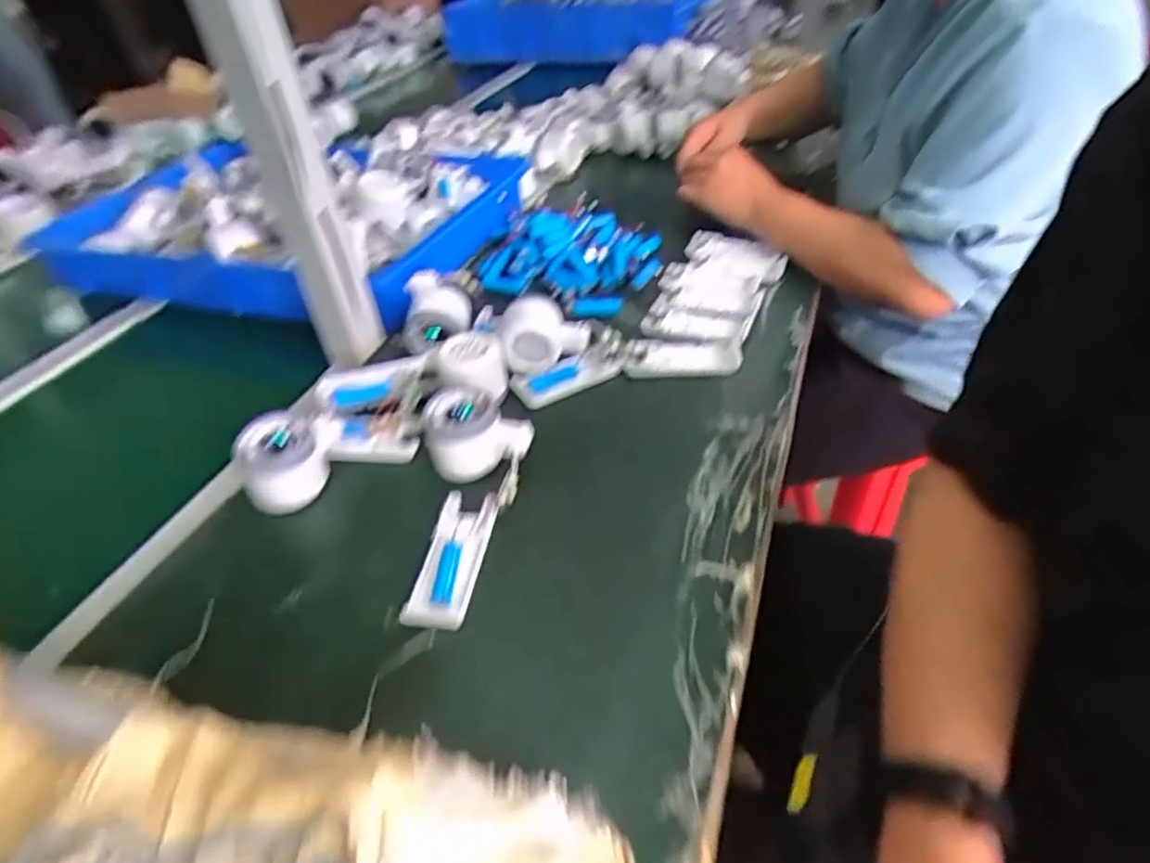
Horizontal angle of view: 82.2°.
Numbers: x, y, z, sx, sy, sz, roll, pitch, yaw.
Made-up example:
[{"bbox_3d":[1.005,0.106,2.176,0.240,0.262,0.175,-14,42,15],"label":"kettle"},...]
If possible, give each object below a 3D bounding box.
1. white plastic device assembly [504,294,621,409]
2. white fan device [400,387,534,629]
[{"bbox_3d":[-0.016,-0.084,0.603,0.105,0.057,0.083,-21,44,-17],"label":"white plastic device assembly"},{"bbox_3d":[-0.080,0.051,0.485,0.080,0.043,0.192,0,54,5],"label":"white fan device"}]

